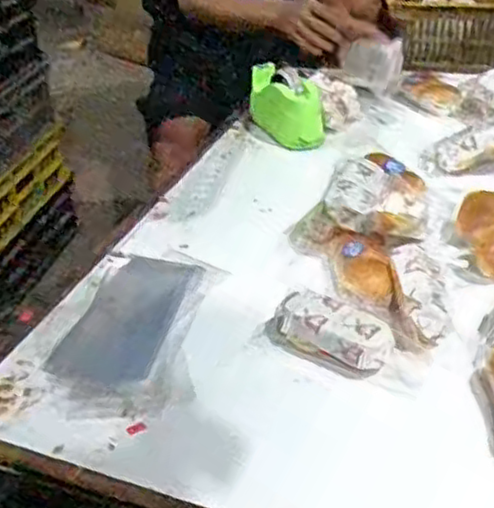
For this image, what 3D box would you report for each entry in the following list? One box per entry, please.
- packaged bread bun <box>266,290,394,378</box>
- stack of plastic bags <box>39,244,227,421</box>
[{"bbox_3d":[0.096,0.091,0.866,0.159,0.051,0.069,21,43,34],"label":"packaged bread bun"},{"bbox_3d":[-0.153,0.092,0.943,0.156,0.024,0.304,11,38,24],"label":"stack of plastic bags"}]

